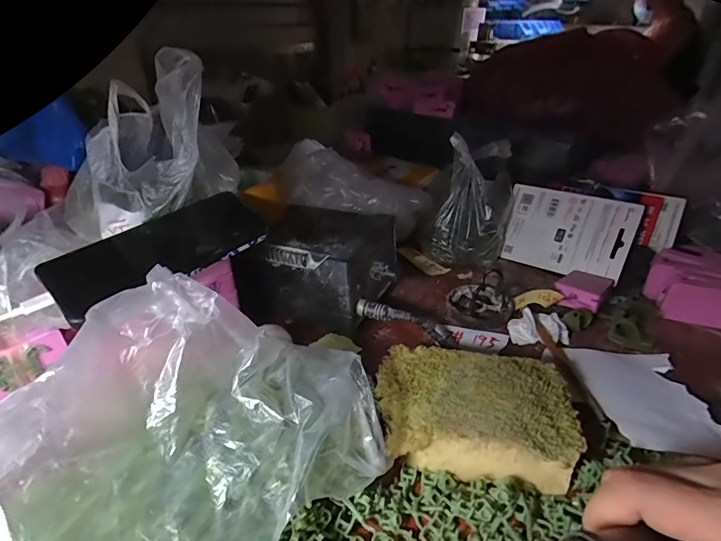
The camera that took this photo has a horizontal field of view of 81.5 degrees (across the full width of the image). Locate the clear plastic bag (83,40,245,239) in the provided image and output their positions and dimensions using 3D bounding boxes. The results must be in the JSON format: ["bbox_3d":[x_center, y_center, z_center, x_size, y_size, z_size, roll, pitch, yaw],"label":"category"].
[{"bbox_3d":[-0.169,-0.107,0.359,0.118,0.128,0.084,-10,34,-16],"label":"clear plastic bag"}]

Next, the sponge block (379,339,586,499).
[{"bbox_3d":[0.084,0.105,0.315,0.138,0.036,0.091,5,33,7],"label":"sponge block"}]

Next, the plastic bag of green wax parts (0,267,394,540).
[{"bbox_3d":[-0.096,0.102,0.218,0.154,0.113,0.241,19,37,26],"label":"plastic bag of green wax parts"}]

